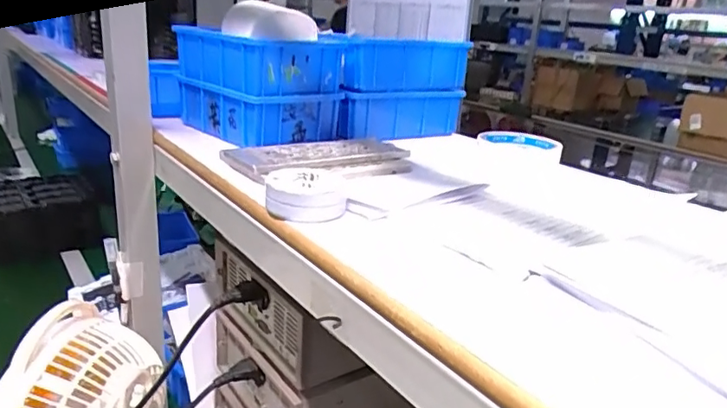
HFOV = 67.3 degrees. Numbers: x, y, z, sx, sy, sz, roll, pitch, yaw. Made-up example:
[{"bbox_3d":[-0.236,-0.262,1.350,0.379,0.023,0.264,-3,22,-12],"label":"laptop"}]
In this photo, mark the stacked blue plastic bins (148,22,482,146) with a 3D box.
[{"bbox_3d":[-0.063,-0.166,0.741,0.368,0.120,0.213,-10,24,-32],"label":"stacked blue plastic bins"}]

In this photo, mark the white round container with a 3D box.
[{"bbox_3d":[-0.048,-0.009,0.452,0.065,0.028,0.067,2,20,-4],"label":"white round container"}]

